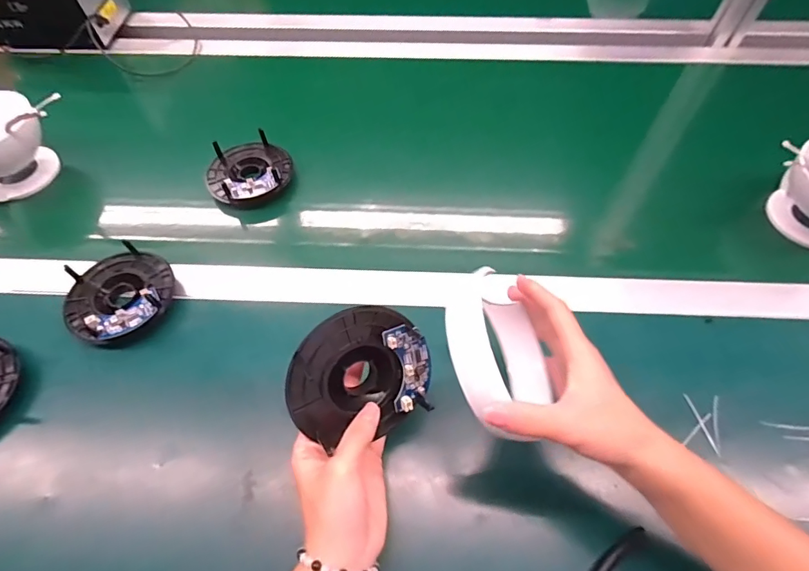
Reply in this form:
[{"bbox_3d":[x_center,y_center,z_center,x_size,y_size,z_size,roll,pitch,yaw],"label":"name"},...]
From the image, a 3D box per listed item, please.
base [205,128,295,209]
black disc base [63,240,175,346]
[{"bbox_3d":[-0.190,-0.142,0.531,0.099,0.044,0.095,0,57,1],"label":"base"},{"bbox_3d":[-0.279,0.009,0.434,0.089,0.036,0.110,-11,57,-6],"label":"black disc base"}]

